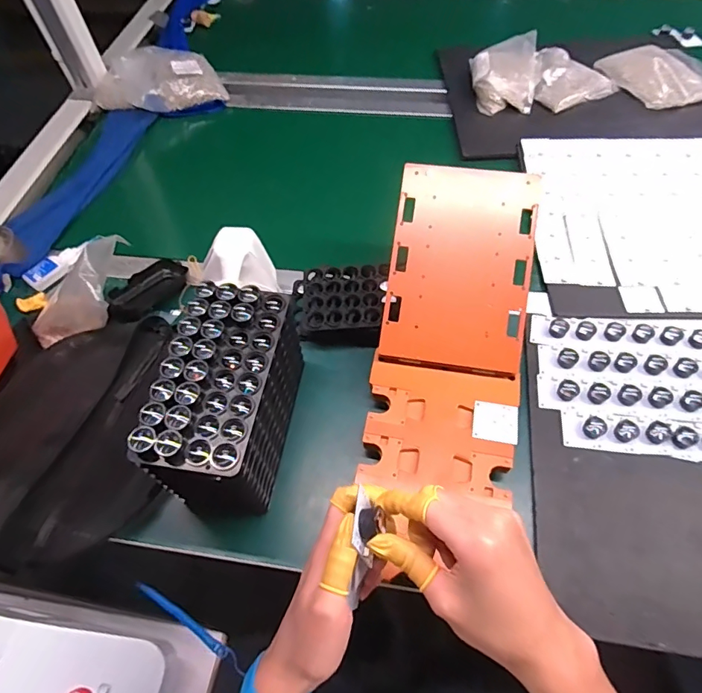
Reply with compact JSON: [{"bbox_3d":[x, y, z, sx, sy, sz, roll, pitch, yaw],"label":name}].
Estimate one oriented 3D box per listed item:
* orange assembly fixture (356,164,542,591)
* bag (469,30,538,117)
[{"bbox_3d":[0.114,-0.016,0.537,0.162,0.047,0.393,8,81,9],"label":"orange assembly fixture"},{"bbox_3d":[0.287,-0.509,0.883,0.118,0.059,0.175,7,59,9],"label":"bag"}]

